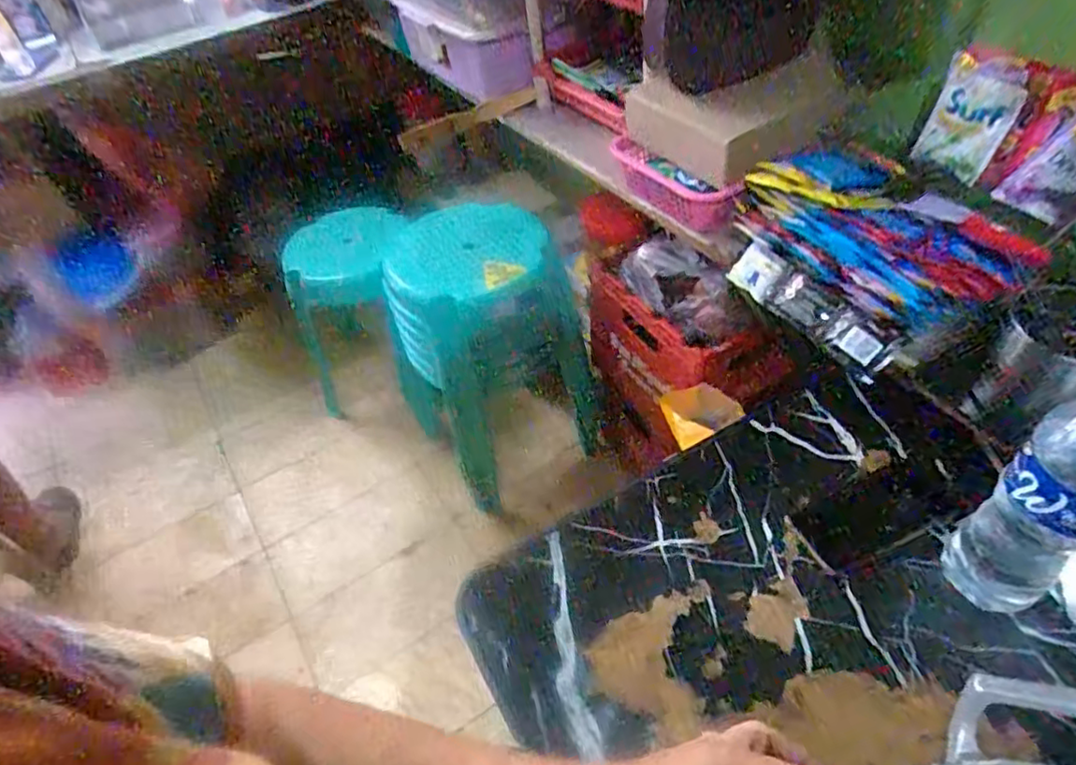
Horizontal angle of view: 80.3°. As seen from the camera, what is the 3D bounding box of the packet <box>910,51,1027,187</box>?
[{"bbox_3d":[0.482,-0.294,0.717,0.013,0.124,0.087,-29,50,-20],"label":"packet"}]

